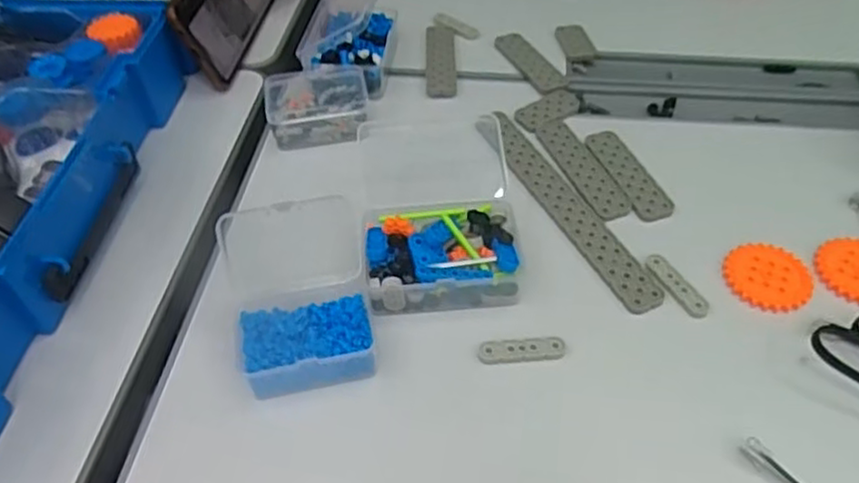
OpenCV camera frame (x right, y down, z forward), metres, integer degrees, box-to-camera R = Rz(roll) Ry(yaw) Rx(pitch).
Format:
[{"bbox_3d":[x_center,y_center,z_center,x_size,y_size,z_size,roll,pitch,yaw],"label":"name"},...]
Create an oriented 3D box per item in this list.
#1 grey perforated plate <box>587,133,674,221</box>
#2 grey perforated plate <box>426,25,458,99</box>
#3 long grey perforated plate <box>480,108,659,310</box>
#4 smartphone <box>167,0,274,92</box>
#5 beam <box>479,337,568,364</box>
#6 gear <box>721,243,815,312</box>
[{"bbox_3d":[0.139,-0.049,0.488,0.027,0.005,0.088,-17,49,-13],"label":"grey perforated plate"},{"bbox_3d":[0.010,-0.155,0.590,0.025,0.011,0.101,-1,48,1],"label":"grey perforated plate"},{"bbox_3d":[0.089,-0.028,0.474,0.027,0.004,0.200,-22,52,-15],"label":"long grey perforated plate"},{"bbox_3d":[-0.174,-0.202,0.595,0.014,0.079,0.160,-12,46,18],"label":"smartphone"},{"bbox_3d":[0.053,0.062,0.395,0.049,0.006,0.011,-4,48,-2],"label":"beam"},{"bbox_3d":[0.207,0.020,0.424,0.048,0.004,0.052,-1,48,1],"label":"gear"}]

